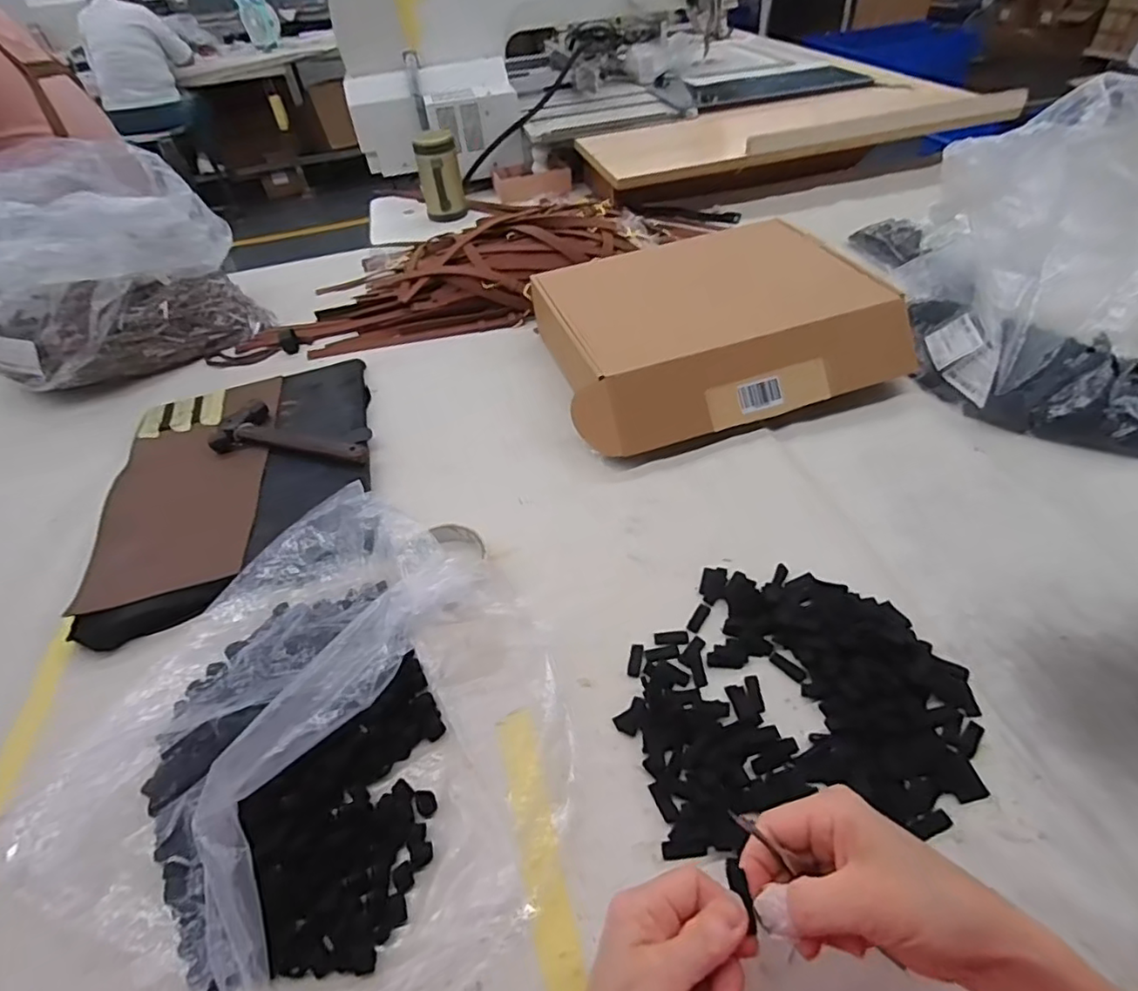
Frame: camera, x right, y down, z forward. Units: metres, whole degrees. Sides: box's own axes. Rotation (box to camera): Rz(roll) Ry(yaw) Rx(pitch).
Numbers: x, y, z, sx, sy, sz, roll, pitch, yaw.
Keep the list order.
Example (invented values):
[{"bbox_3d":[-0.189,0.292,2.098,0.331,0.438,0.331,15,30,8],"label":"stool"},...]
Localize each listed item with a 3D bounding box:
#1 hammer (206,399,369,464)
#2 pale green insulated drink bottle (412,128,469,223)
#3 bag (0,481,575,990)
[{"bbox_3d":[-0.307,-0.071,0.670,0.192,0.028,0.078,6,46,13],"label":"hammer"},{"bbox_3d":[-0.261,-0.645,1.206,0.084,0.145,0.074,-11,45,-4],"label":"pale green insulated drink bottle"},{"bbox_3d":[-0.178,0.148,0.385,0.353,0.084,0.307,27,54,29],"label":"bag"}]

